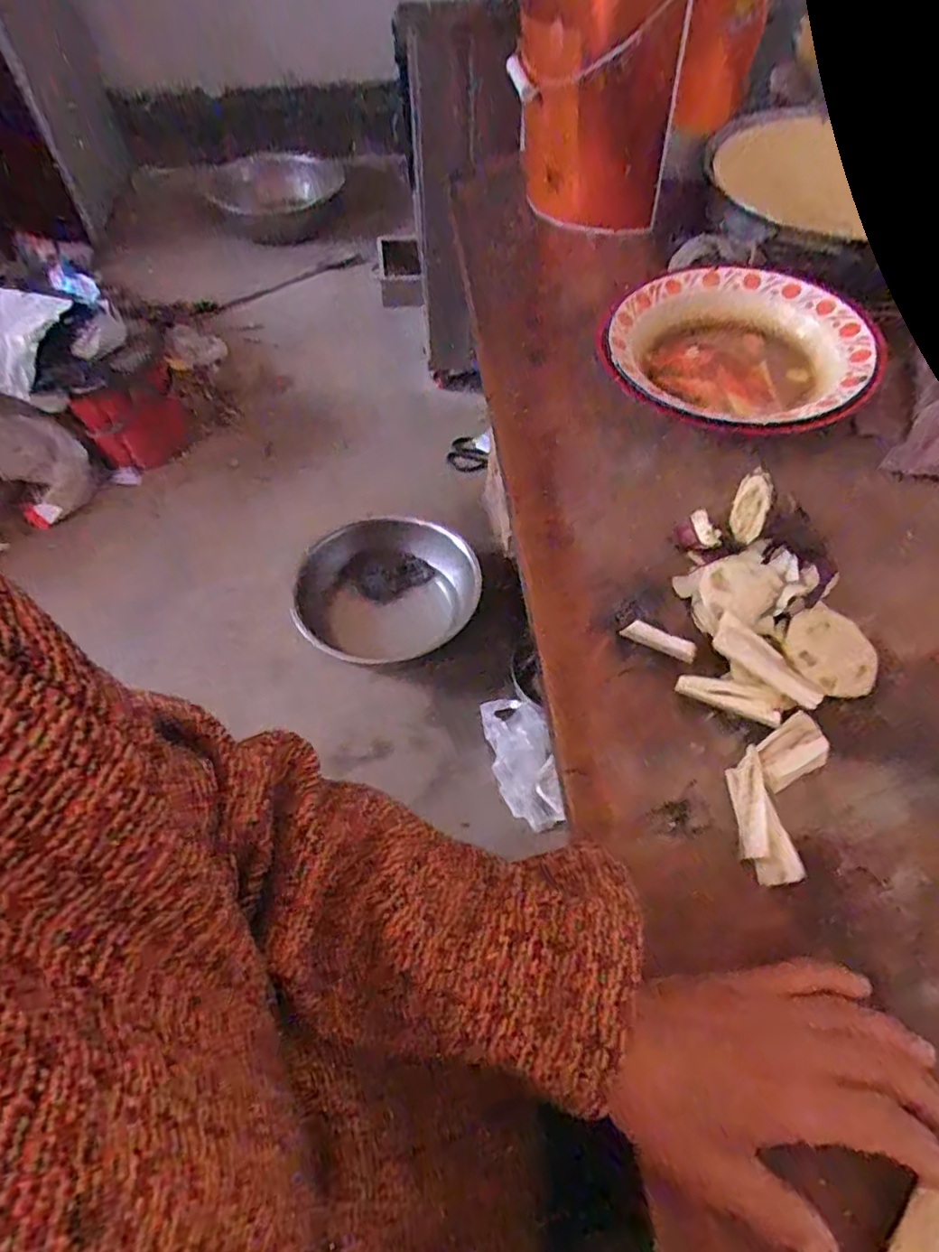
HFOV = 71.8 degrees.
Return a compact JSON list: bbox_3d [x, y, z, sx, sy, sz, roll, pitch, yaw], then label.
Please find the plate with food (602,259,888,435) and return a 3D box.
[{"bbox_3d":[0.233,-0.236,0.562,0.211,0.045,0.196,-2,56,3],"label":"plate with food"}]

